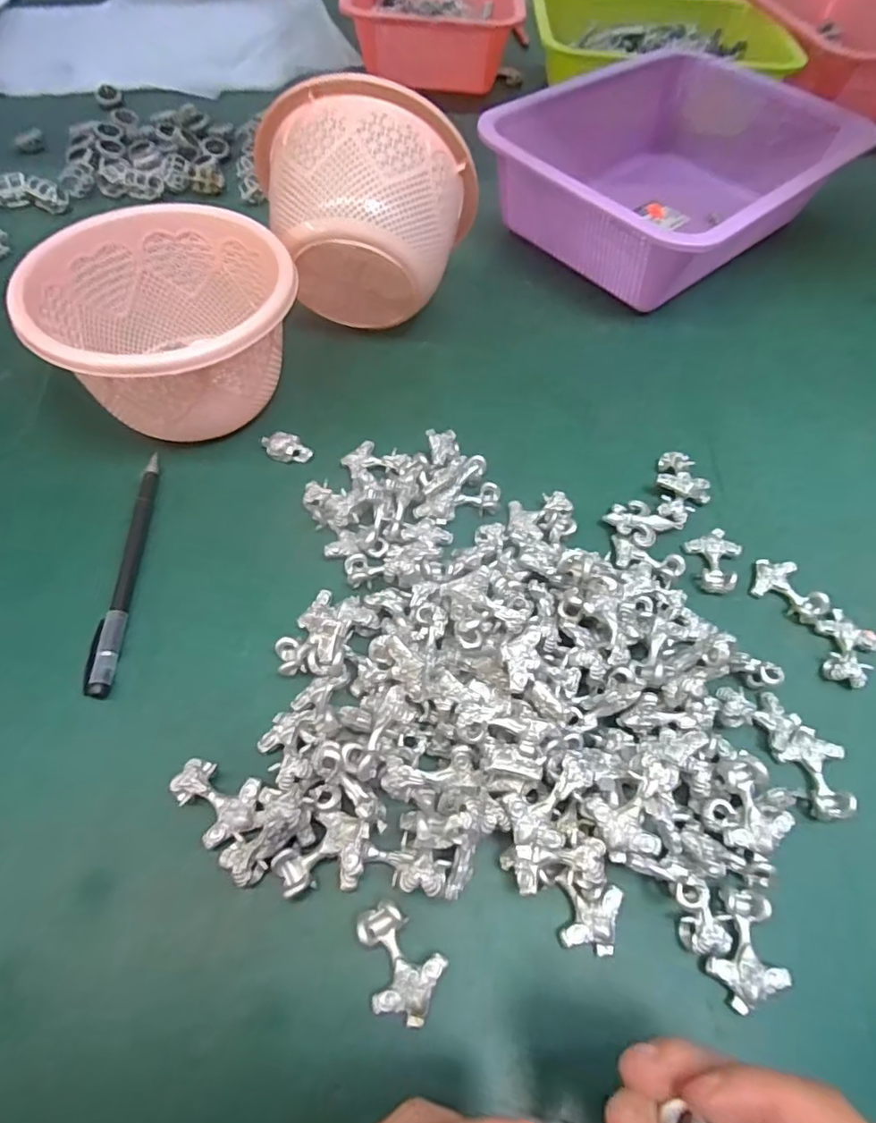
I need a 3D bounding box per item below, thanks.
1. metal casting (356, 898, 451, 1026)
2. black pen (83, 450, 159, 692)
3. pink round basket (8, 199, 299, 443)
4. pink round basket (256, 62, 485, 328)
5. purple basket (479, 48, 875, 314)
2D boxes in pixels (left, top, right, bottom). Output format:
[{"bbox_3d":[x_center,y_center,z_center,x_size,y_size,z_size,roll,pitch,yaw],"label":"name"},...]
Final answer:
[{"bbox_3d":[-0.017,0.158,0.231,0.040,0.011,0.029,40,64,19],"label":"metal casting"},{"bbox_3d":[-0.171,0.001,0.324,0.011,0.010,0.150,-2,59,-4],"label":"black pen"},{"bbox_3d":[-0.162,-0.144,0.364,0.141,0.077,0.139,2,58,-2],"label":"pink round basket"},{"bbox_3d":[-0.048,-0.223,0.399,0.144,0.138,0.078,3,58,-2],"label":"pink round basket"},{"bbox_3d":[0.201,-0.334,0.514,0.229,0.084,0.282,39,64,19],"label":"purple basket"}]

